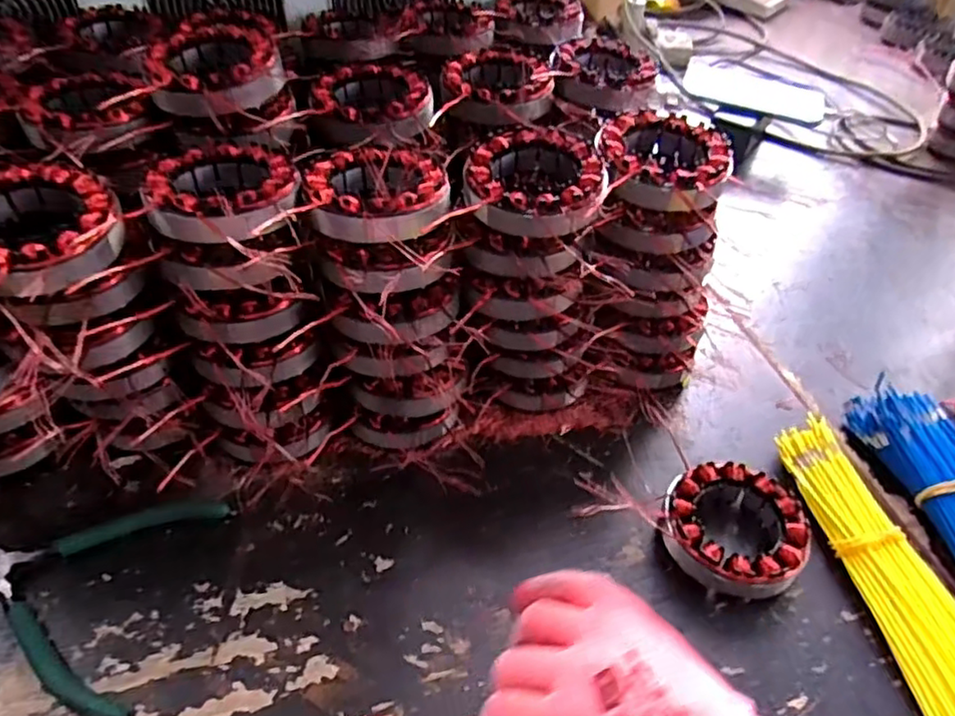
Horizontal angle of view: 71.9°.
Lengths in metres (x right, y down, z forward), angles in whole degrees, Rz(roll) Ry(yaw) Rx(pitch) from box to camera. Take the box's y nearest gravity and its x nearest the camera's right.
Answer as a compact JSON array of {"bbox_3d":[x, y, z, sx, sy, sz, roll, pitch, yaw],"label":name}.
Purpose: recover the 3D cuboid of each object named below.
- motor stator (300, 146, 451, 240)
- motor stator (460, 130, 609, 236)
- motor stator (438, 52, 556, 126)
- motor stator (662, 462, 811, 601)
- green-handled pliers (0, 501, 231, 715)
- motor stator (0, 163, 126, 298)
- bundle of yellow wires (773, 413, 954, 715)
[{"bbox_3d":[-0.060,-0.098,0.398,0.084,0.024,0.093,-10,47,-16],"label":"motor stator"},{"bbox_3d":[0.035,-0.106,0.415,0.089,0.035,0.097,12,45,6],"label":"motor stator"},{"bbox_3d":[0.016,-0.213,0.520,0.084,0.033,0.086,6,44,0],"label":"motor stator"},{"bbox_3d":[0.165,0.110,0.428,0.085,0.033,0.083,18,45,13],"label":"motor stator"},{"bbox_3d":[-0.235,0.132,0.386,0.129,0.009,0.133,8,44,4],"label":"green-handled pliers"},{"bbox_3d":[-0.237,-0.067,0.351,0.086,0.029,0.098,-19,50,-24],"label":"motor stator"},{"bbox_3d":[0.269,0.143,0.408,0.065,0.022,0.246,-3,44,-8],"label":"bundle of yellow wires"}]

